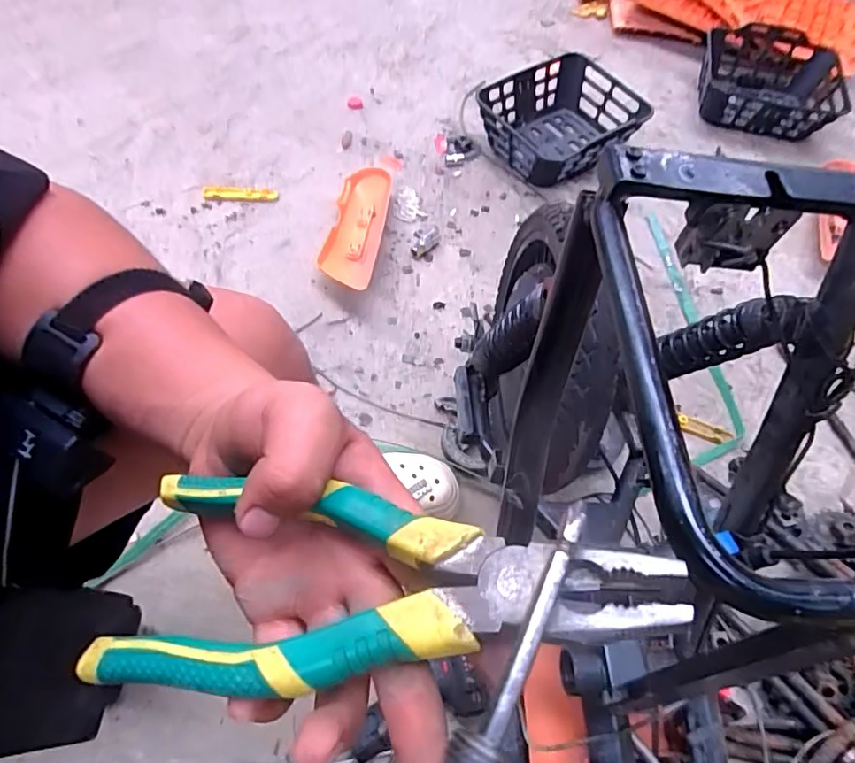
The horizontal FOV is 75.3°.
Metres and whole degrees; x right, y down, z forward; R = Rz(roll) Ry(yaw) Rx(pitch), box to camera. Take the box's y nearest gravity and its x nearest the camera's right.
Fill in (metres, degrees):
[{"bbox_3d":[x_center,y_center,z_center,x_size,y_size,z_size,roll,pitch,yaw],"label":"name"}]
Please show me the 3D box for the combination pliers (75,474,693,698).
[{"bbox_3d":[-0.021,0.063,0.187,0.191,0.015,0.072,-7,61,12],"label":"combination pliers"}]

